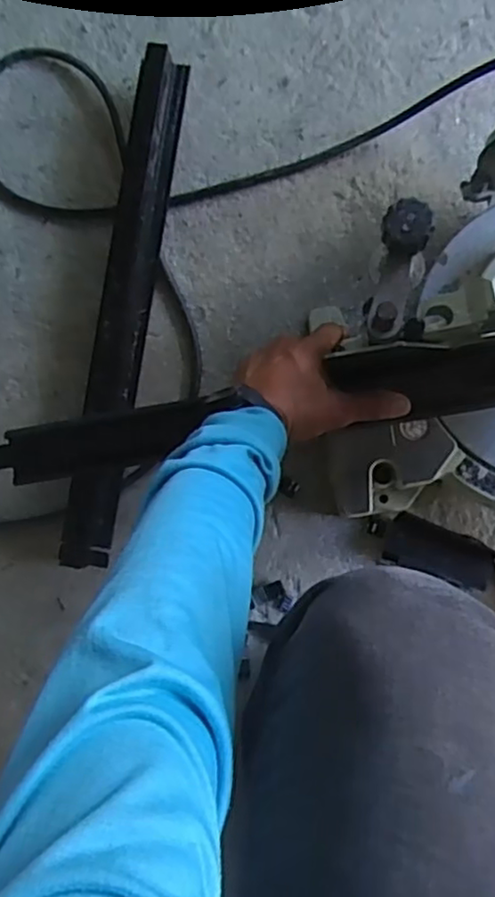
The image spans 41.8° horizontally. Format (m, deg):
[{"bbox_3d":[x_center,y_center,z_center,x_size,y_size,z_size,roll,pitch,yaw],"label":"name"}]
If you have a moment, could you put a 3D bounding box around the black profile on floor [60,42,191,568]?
[{"bbox_3d":[-0.132,-0.161,0.703,0.050,0.053,0.527,9,90,7],"label":"black profile on floor"}]

